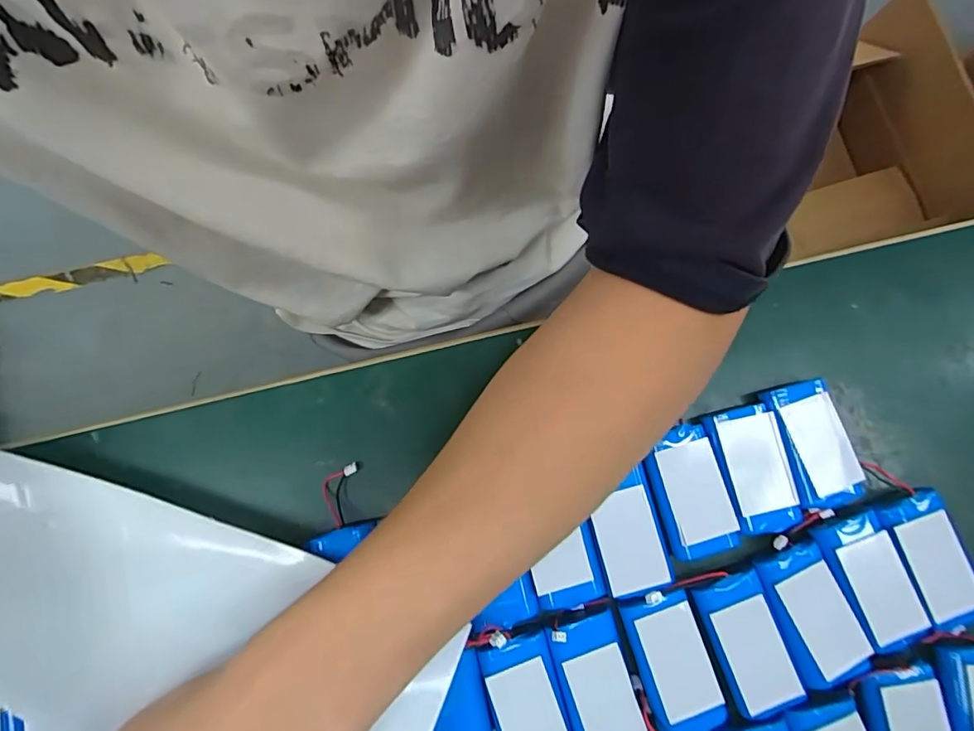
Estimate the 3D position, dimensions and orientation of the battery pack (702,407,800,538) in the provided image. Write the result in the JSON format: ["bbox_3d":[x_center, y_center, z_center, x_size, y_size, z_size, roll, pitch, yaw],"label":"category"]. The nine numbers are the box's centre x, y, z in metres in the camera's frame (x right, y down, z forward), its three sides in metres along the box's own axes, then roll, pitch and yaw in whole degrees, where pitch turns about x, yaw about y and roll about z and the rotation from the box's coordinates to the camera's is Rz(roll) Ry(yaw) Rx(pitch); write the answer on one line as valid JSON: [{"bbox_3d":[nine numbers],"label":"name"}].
[{"bbox_3d":[0.145,0.057,0.287,0.038,0.008,0.068,-12,83,-3],"label":"battery pack"}]

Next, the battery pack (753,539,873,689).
[{"bbox_3d":[0.169,0.128,0.269,0.037,0.007,0.066,-22,83,-4],"label":"battery pack"}]

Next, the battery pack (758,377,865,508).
[{"bbox_3d":[0.180,0.043,0.288,0.033,0.012,0.068,-16,83,-4],"label":"battery pack"}]

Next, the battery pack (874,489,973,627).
[{"bbox_3d":[0.235,0.102,0.276,0.033,0.012,0.067,-18,83,-4],"label":"battery pack"}]

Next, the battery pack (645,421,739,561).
[{"bbox_3d":[0.110,0.069,0.282,0.035,0.010,0.065,-15,83,-4],"label":"battery pack"}]

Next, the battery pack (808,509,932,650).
[{"bbox_3d":[0.200,0.112,0.273,0.035,0.006,0.064,-17,83,-4],"label":"battery pack"}]

